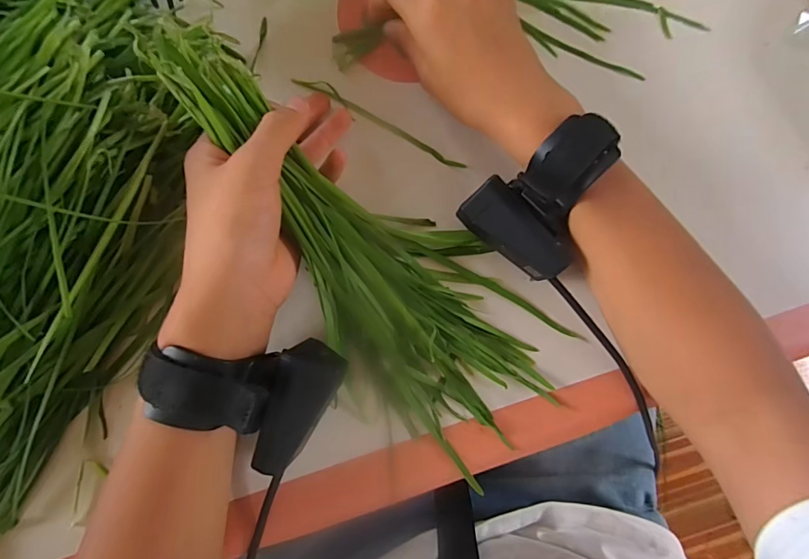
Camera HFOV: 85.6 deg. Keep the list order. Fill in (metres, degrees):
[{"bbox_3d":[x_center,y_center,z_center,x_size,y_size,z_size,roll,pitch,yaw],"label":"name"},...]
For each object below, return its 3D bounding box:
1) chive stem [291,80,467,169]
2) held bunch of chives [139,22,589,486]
[{"bbox_3d":[-0.016,-0.107,0.295,0.127,0.010,0.010,28,81,2],"label":"chive stem"},{"bbox_3d":[-0.025,-0.023,0.259,0.110,0.031,0.283,-44,103,-7],"label":"held bunch of chives"}]

